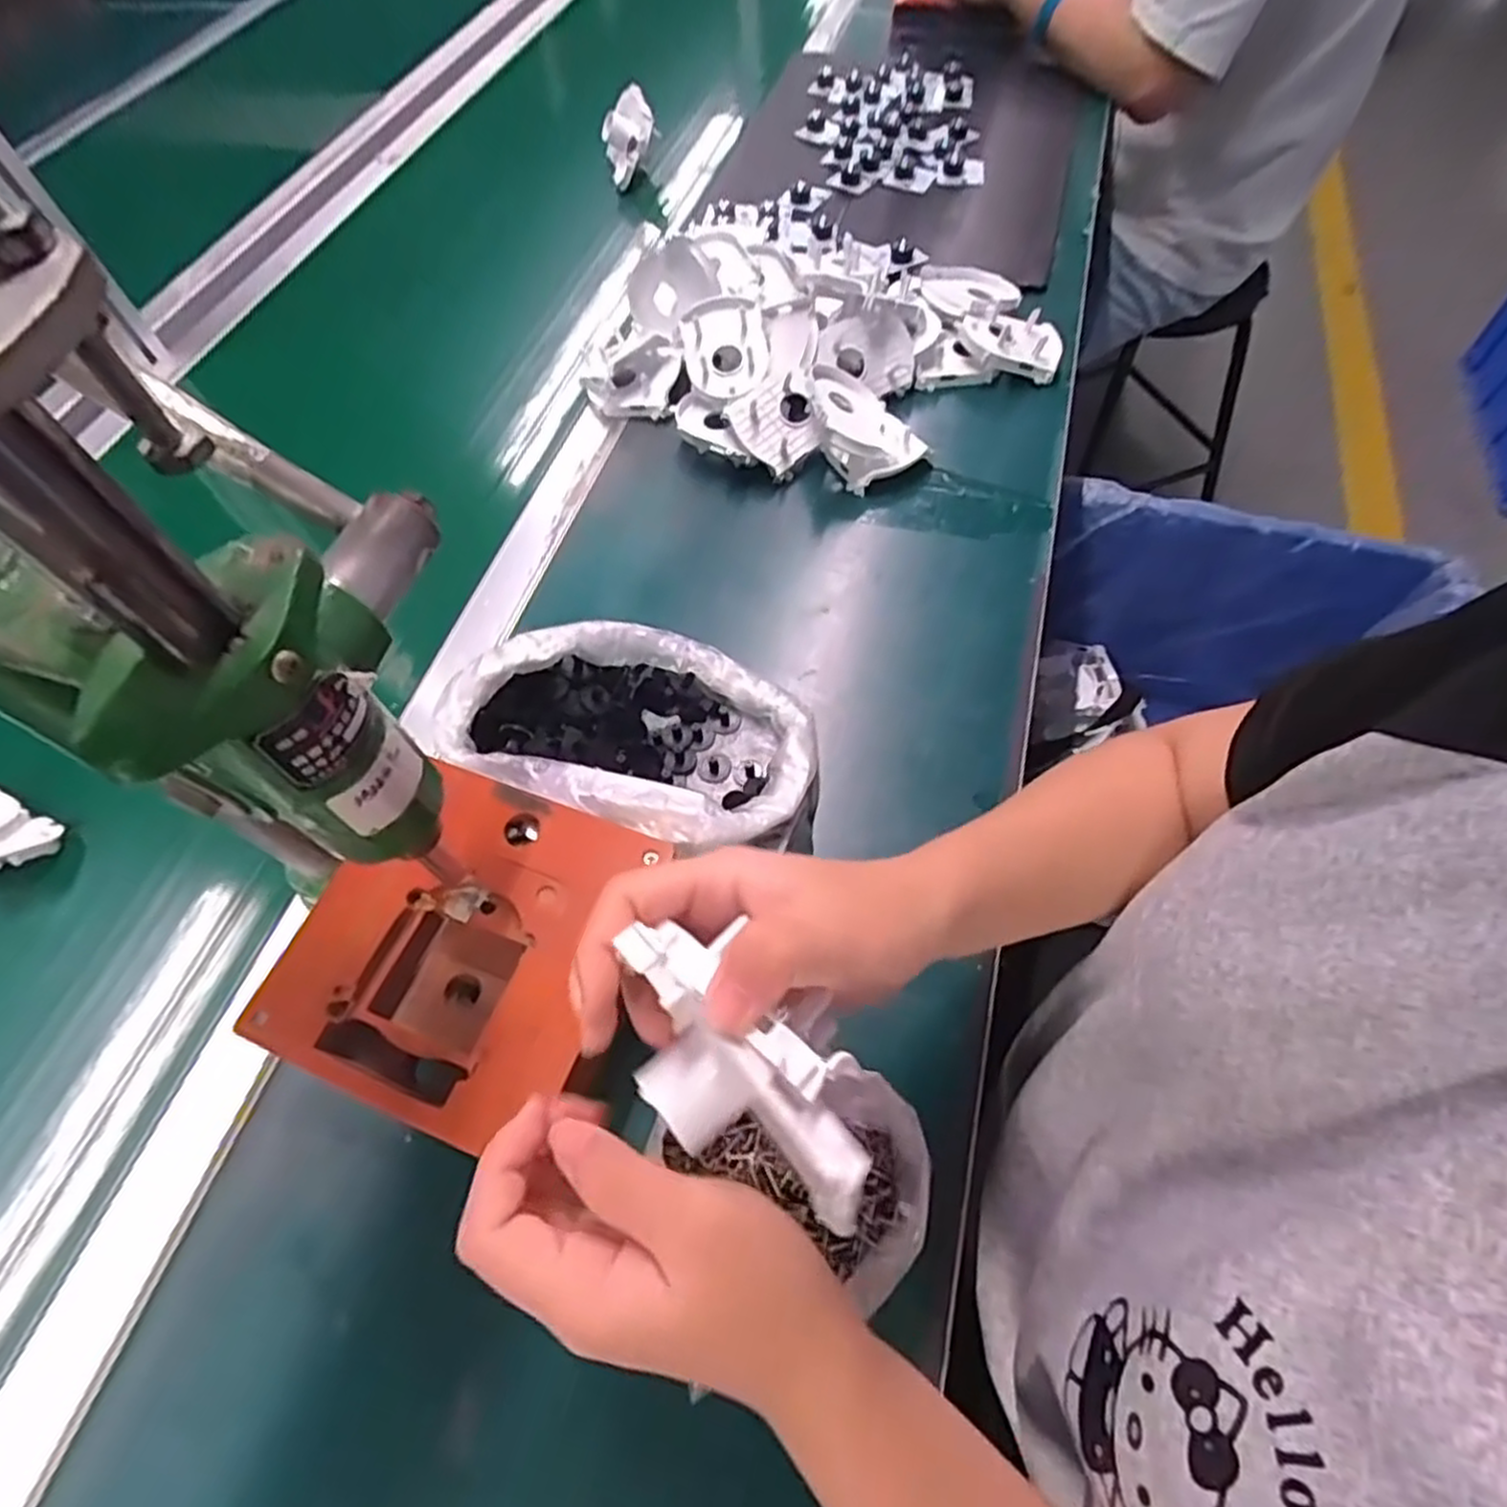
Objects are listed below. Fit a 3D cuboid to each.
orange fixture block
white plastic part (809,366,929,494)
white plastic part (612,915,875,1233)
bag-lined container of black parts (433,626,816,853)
[{"bbox_3d":[-0.135,0.091,0.368,0.143,0.034,0.149,18,63,13],"label":"orange fixture block"},{"bbox_3d":[0.079,-0.250,0.580,0.073,0.054,0.083,-33,64,-15],"label":"white plastic part"},{"bbox_3d":[-0.005,0.089,0.217,0.048,0.033,0.093,-35,64,-16],"label":"white plastic part"},{"bbox_3d":[-0.065,-0.015,0.456,0.207,0.056,0.139,14,62,11],"label":"bag-lined container of black parts"}]

